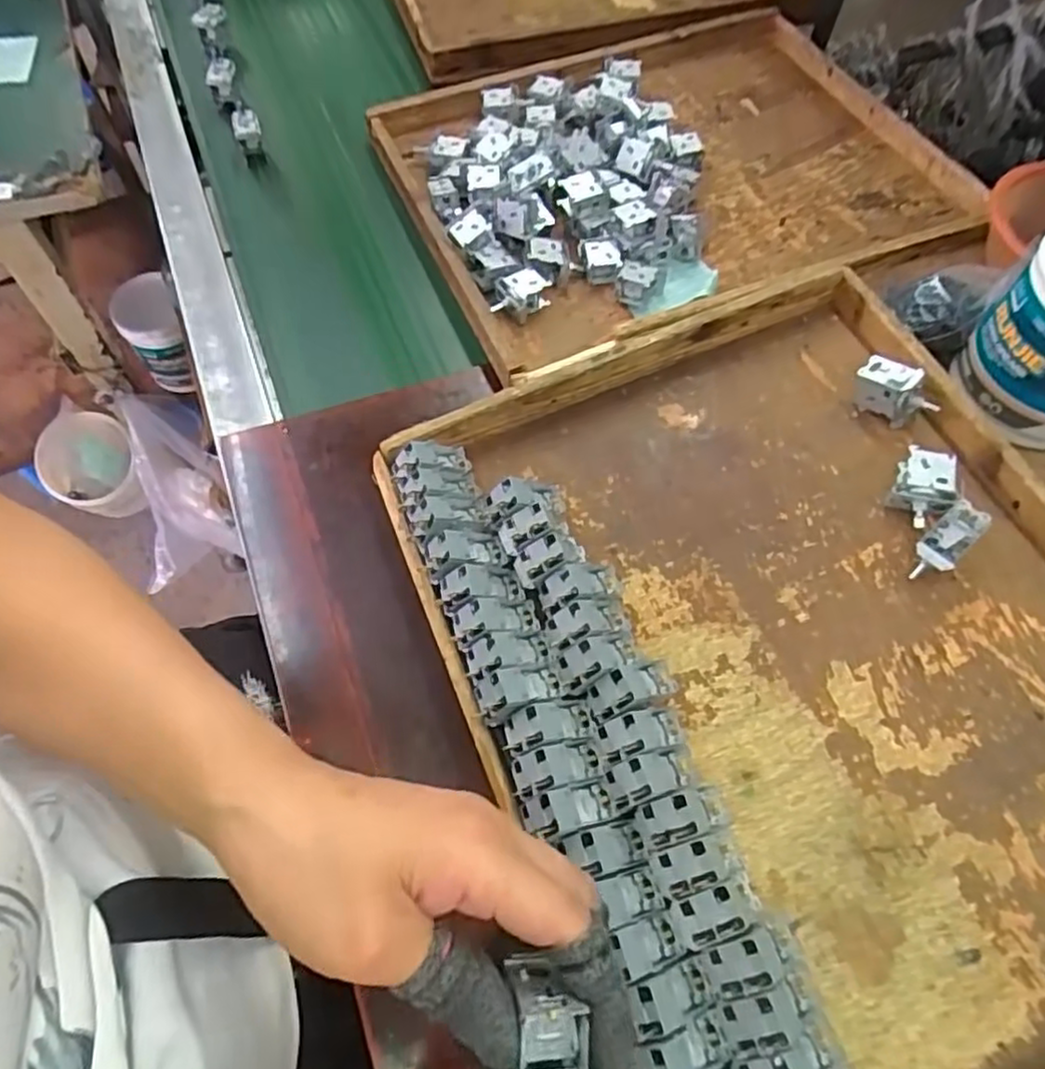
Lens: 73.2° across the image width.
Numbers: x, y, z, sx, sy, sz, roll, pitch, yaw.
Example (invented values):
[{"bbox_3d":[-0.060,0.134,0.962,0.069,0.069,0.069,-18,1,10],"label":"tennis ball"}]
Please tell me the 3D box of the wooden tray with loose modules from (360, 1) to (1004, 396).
[{"bbox_3d":[0.145,-0.341,0.661,0.479,0.068,0.401,-18,64,-11],"label":"wooden tray with loose modules"}]

